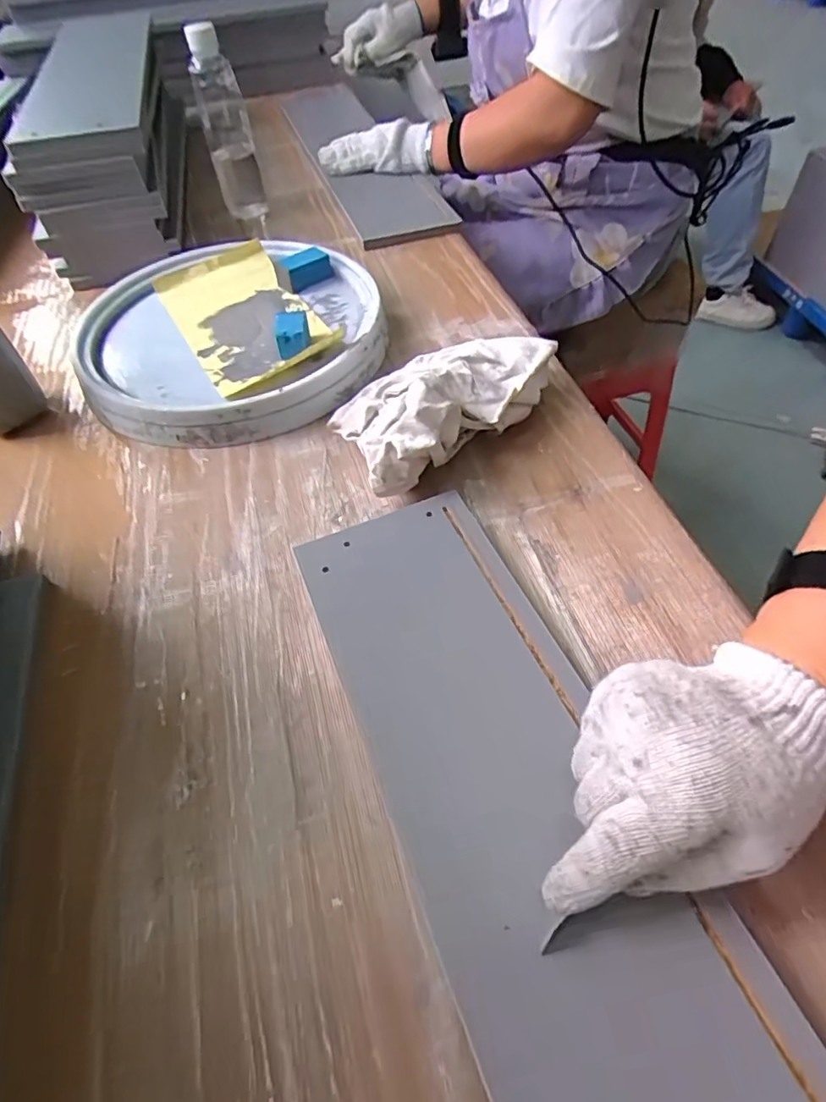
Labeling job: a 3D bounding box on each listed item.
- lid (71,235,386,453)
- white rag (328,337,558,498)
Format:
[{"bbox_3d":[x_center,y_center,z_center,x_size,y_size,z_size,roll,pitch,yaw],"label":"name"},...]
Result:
[{"bbox_3d":[-0.180,-0.223,0.572,0.285,0.053,0.301,-3,52,3],"label":"lid"},{"bbox_3d":[0.034,-0.132,0.474,0.196,0.068,0.140,-23,54,-12],"label":"white rag"}]

